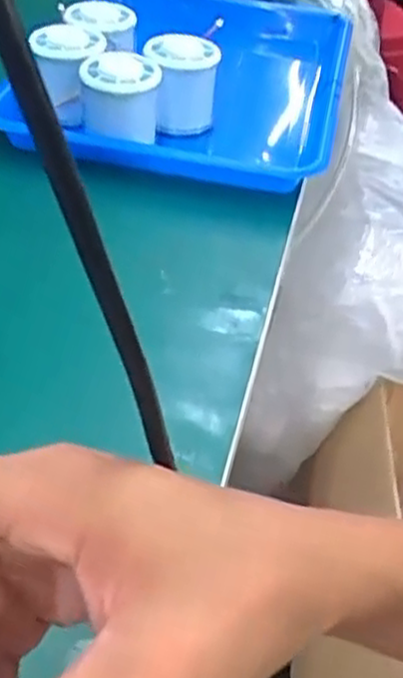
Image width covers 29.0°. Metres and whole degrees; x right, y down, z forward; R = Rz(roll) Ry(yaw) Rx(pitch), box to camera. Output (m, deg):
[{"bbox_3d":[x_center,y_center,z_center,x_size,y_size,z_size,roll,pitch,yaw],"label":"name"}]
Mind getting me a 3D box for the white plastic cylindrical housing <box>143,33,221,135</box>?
[{"bbox_3d":[-0.014,-0.190,0.585,0.054,0.059,0.053,-1,42,-8],"label":"white plastic cylindrical housing"}]

